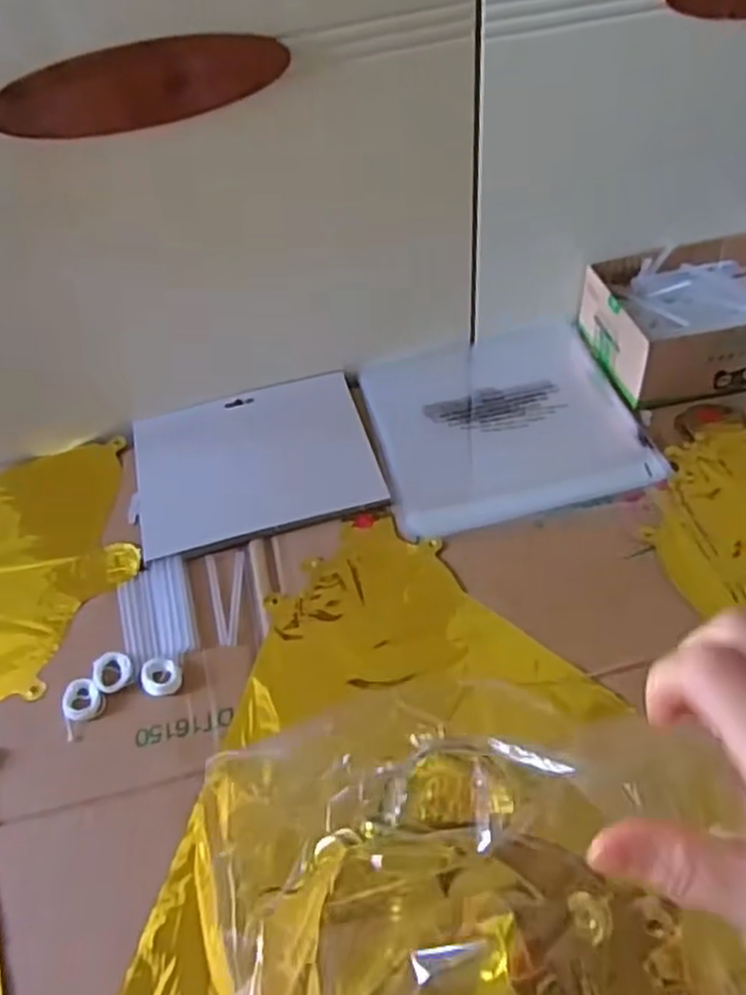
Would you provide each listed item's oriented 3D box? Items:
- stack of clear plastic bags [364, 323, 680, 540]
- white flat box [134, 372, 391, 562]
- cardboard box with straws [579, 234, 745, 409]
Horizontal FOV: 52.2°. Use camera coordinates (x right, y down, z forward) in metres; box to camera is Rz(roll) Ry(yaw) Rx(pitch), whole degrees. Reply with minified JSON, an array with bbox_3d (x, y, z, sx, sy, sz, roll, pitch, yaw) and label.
[{"bbox_3d":[0.107,-0.071,0.654,0.212,0.018,0.223,-10,45,-5],"label":"stack of clear plastic bags"},{"bbox_3d":[-0.099,-0.033,0.634,0.189,0.009,0.166,-14,51,-6],"label":"white flat box"},{"bbox_3d":[0.296,-0.162,0.671,0.193,0.061,0.146,-11,51,-3],"label":"cardboard box with straws"}]

